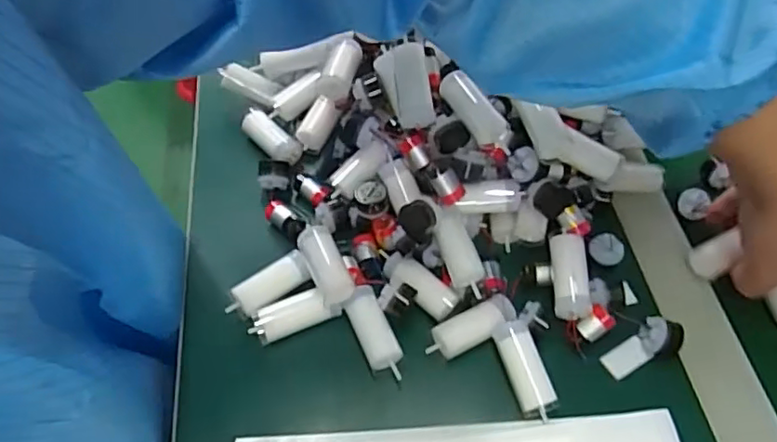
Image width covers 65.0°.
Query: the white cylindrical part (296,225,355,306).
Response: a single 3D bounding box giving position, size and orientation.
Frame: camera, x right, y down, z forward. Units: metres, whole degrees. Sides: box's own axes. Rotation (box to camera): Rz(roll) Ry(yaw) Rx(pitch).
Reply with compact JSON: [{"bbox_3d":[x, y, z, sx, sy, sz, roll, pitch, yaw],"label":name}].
[{"bbox_3d":[-0.037,0.028,0.366,0.020,0.023,0.047,-21,57,-16],"label":"white cylindrical part"}]

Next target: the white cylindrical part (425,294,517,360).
[{"bbox_3d":[0.048,0.063,0.358,0.055,0.017,0.020,-19,57,-15],"label":"white cylindrical part"}]

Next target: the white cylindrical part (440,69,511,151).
[{"bbox_3d":[0.052,-0.066,0.369,0.015,0.017,0.054,-39,86,-25],"label":"white cylindrical part"}]

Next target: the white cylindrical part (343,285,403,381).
[{"bbox_3d":[-0.008,0.065,0.356,0.020,0.015,0.053,-20,57,-16],"label":"white cylindrical part"}]

